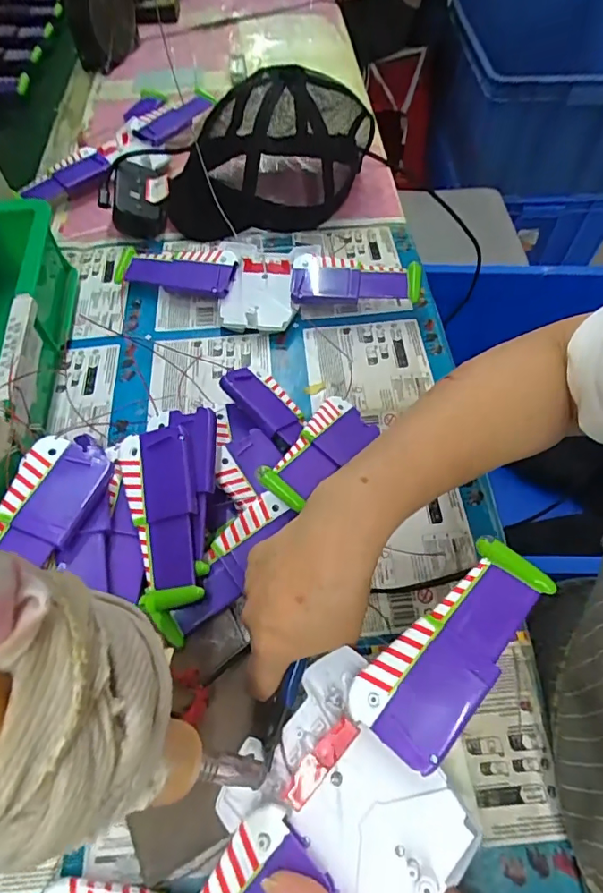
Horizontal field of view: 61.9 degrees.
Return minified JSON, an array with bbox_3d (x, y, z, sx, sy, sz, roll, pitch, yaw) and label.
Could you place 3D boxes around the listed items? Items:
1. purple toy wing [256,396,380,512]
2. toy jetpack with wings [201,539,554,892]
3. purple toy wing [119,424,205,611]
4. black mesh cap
[{"bbox_3d":[0.015,0.001,0.377,0.046,0.011,0.113,30,47,16],"label":"purple toy wing"},{"bbox_3d":[0.026,0.174,0.252,0.099,0.034,0.289,38,77,20],"label":"toy jetpack with wings"},{"bbox_3d":[-0.093,0.045,0.335,0.052,0.016,0.117,-10,74,-6],"label":"purple toy wing"},{"bbox_3d":[-0.033,-0.328,0.539,0.206,0.127,0.151,4,60,2],"label":"black mesh cap"}]

